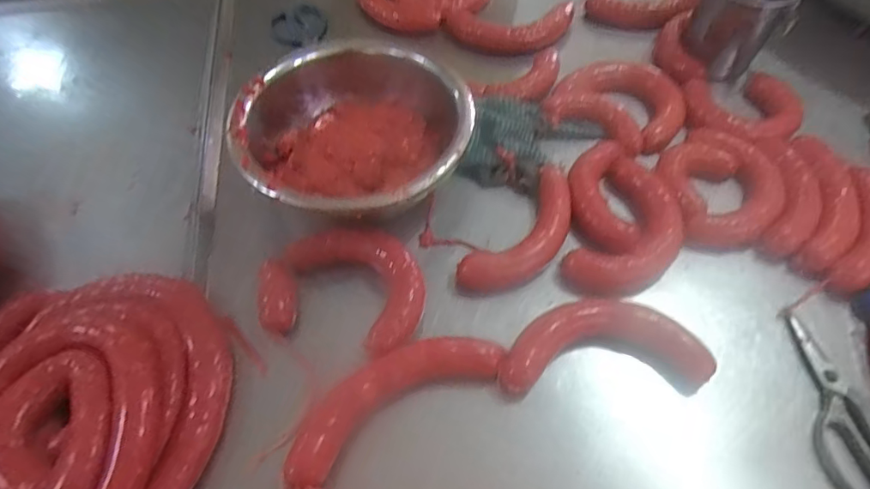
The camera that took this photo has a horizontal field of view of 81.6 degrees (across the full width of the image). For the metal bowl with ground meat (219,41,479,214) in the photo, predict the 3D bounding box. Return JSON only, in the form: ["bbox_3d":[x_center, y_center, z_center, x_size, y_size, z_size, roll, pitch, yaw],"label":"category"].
[{"bbox_3d":[-0.100,-0.127,0.630,0.284,0.094,0.242,5,58,4],"label":"metal bowl with ground meat"}]

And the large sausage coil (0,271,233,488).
[{"bbox_3d":[-0.364,0.165,0.497,0.288,0.070,0.311,-1,58,1],"label":"large sausage coil"}]

